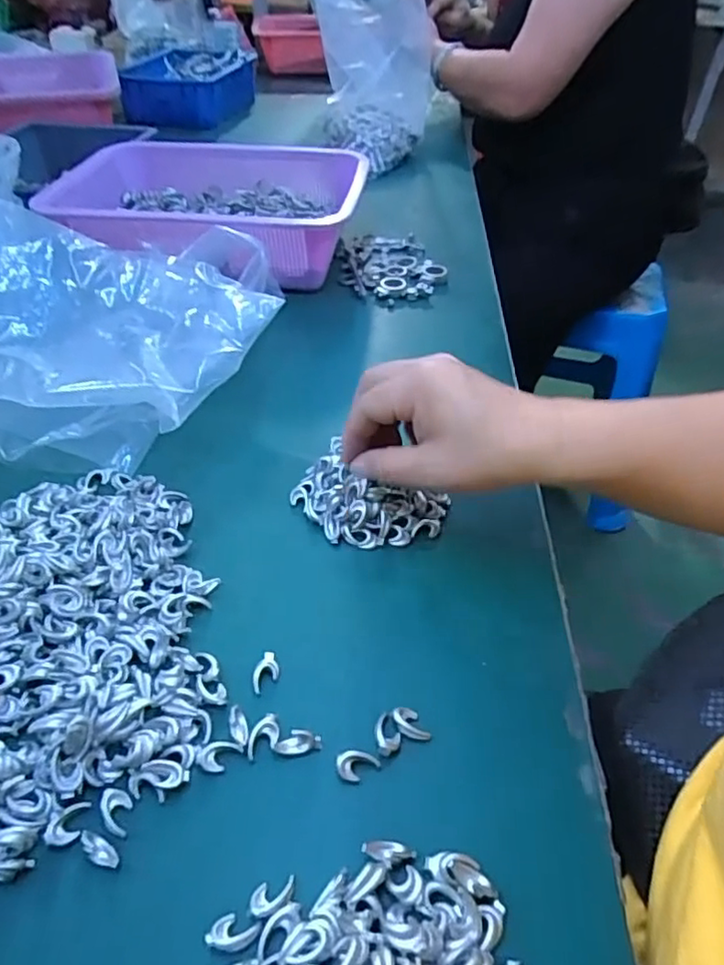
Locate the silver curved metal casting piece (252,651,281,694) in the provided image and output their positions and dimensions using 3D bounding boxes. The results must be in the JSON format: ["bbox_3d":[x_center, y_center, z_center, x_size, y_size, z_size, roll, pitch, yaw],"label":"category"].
[{"bbox_3d":[-0.048,0.094,0.315,0.012,0.004,0.022,2,43,-2],"label":"silver curved metal casting piece"}]

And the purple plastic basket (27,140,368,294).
[{"bbox_3d":[-0.165,-0.286,0.663,0.300,0.075,0.228,4,43,4],"label":"purple plastic basket"}]

